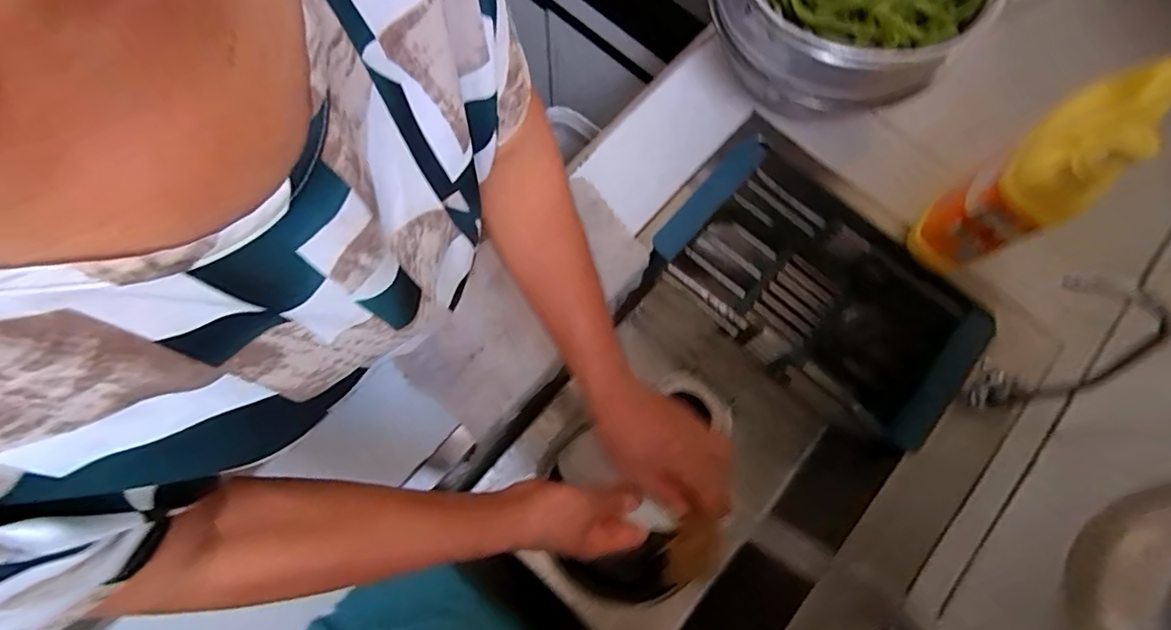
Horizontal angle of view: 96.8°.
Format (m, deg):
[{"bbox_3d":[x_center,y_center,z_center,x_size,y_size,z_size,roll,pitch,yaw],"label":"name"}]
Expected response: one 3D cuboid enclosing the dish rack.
[{"bbox_3d":[0.277,-0.032,0.654,0.379,0.087,0.204,42,79,8],"label":"dish rack"}]

